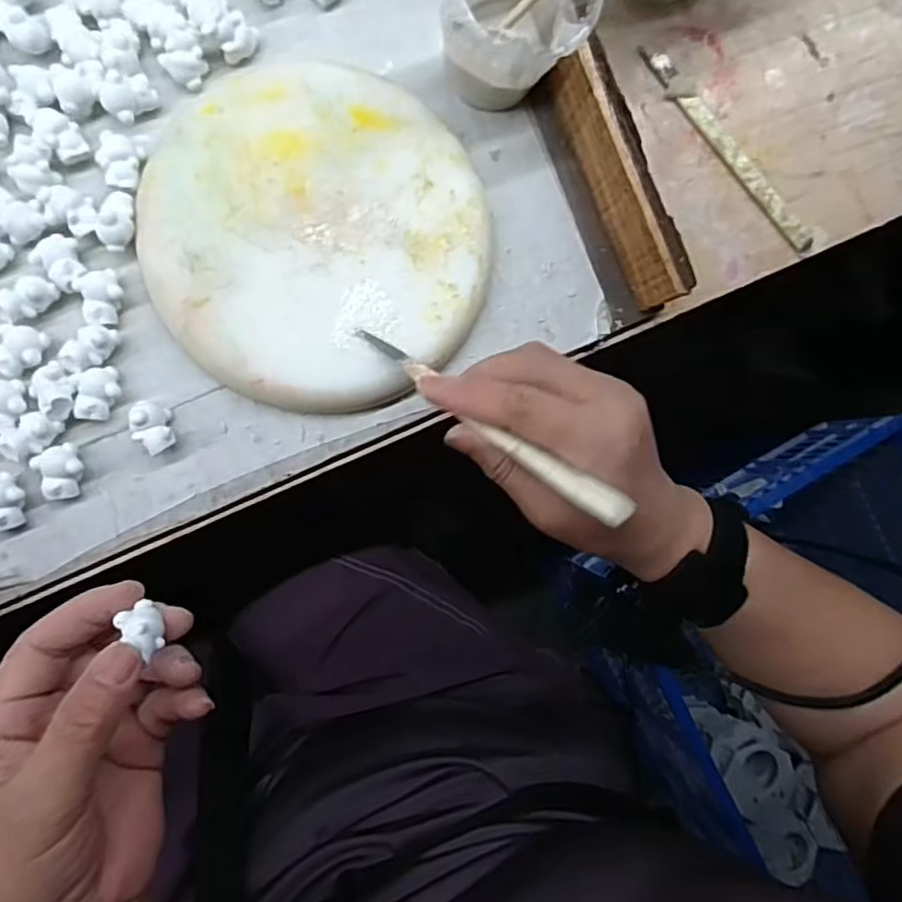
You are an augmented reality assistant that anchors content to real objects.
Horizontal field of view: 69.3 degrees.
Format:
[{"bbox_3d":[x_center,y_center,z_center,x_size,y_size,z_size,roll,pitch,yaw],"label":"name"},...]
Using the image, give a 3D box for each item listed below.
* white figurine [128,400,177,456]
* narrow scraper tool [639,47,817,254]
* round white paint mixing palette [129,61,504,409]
[{"bbox_3d":[-0.139,-0.011,0.306,0.015,0.018,0.025,-9,92,-8],"label":"white figurine"},{"bbox_3d":[0.157,-0.170,0.367,0.014,0.006,0.142,-45,96,-6],"label":"narrow scraper tool"},{"bbox_3d":[-0.064,-0.103,0.319,0.156,0.021,0.160,0,91,-8],"label":"round white paint mixing palette"}]

